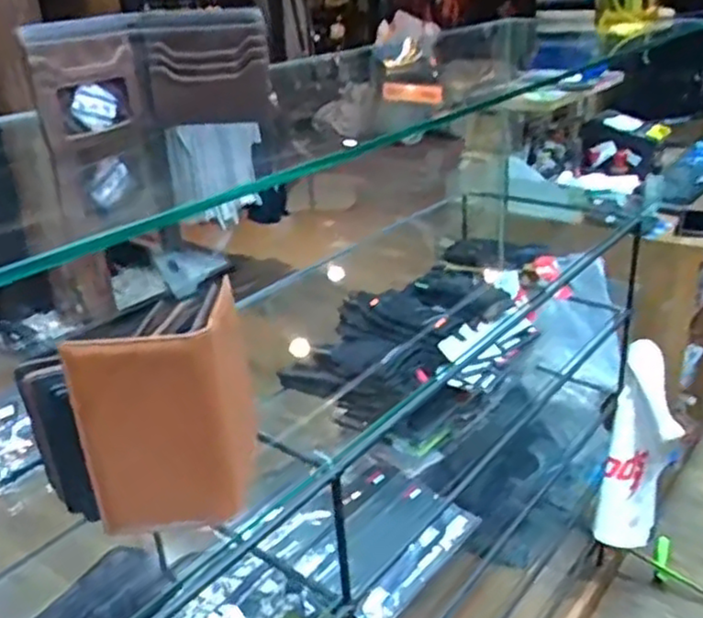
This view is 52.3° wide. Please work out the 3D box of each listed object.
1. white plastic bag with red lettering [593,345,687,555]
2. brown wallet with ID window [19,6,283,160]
[{"bbox_3d":[0.549,0.287,1.367,0.119,0.380,0.116,10,29,25],"label":"white plastic bag with red lettering"},{"bbox_3d":[-0.161,-0.190,0.583,0.188,0.088,0.075,-15,28,-22],"label":"brown wallet with ID window"}]

